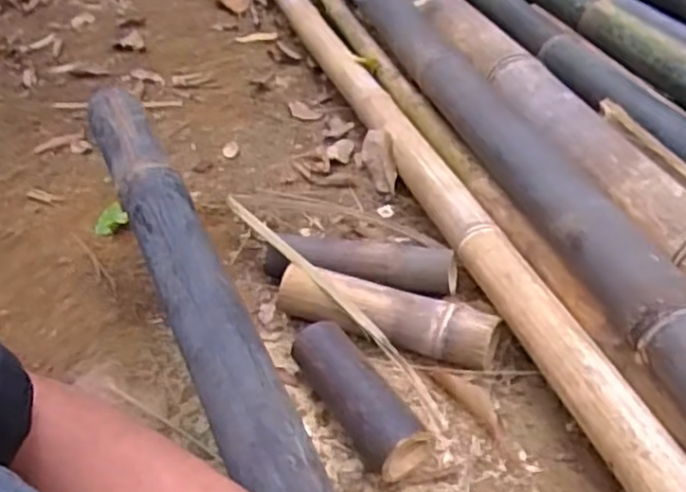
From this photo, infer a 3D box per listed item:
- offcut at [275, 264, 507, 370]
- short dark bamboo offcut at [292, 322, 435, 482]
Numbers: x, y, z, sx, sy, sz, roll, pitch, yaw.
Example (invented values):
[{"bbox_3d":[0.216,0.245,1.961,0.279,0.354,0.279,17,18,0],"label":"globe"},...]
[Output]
[{"bbox_3d":[0.042,0.081,0.830,0.260,0.065,0.069,11,42,22],"label":"offcut"},{"bbox_3d":[0.015,0.154,0.745,0.061,0.069,0.188,-23,41,-18],"label":"short dark bamboo offcut"}]

